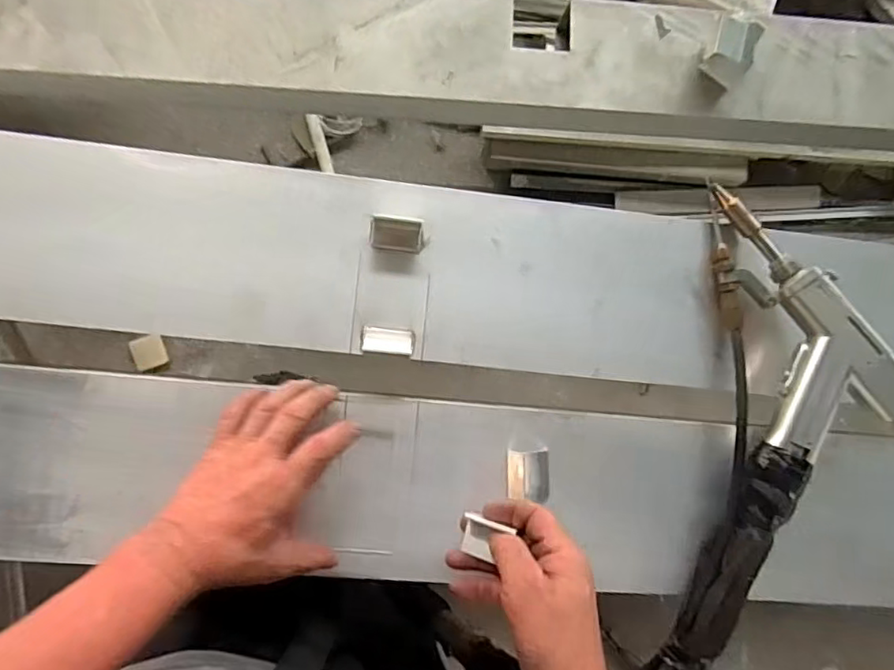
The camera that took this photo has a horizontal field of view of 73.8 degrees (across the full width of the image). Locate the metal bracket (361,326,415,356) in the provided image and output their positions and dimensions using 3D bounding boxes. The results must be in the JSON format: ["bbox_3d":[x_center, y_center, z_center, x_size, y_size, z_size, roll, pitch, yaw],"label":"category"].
[{"bbox_3d":[-0.050,0.005,0.506,0.044,0.006,0.022,6,87,-6],"label":"metal bracket"}]

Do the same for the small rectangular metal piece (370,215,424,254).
[{"bbox_3d":[-0.042,-0.085,0.503,0.046,0.022,0.025,7,87,-6],"label":"small rectangular metal piece"}]

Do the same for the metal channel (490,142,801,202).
[{"bbox_3d":[0.377,-0.381,1.306,0.560,0.063,0.059,5,87,-6],"label":"metal channel"}]

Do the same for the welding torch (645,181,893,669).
[{"bbox_3d":[0.279,0.107,0.506,0.159,0.063,0.452,12,87,-5],"label":"welding torch"}]

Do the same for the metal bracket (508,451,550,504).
[{"bbox_3d":[0.070,0.120,0.507,0.037,0.011,0.041,2,88,-6],"label":"metal bracket"}]

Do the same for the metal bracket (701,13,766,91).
[{"bbox_3d":[0.298,-0.303,0.636,0.050,0.046,0.063,19,86,-5],"label":"metal bracket"}]

